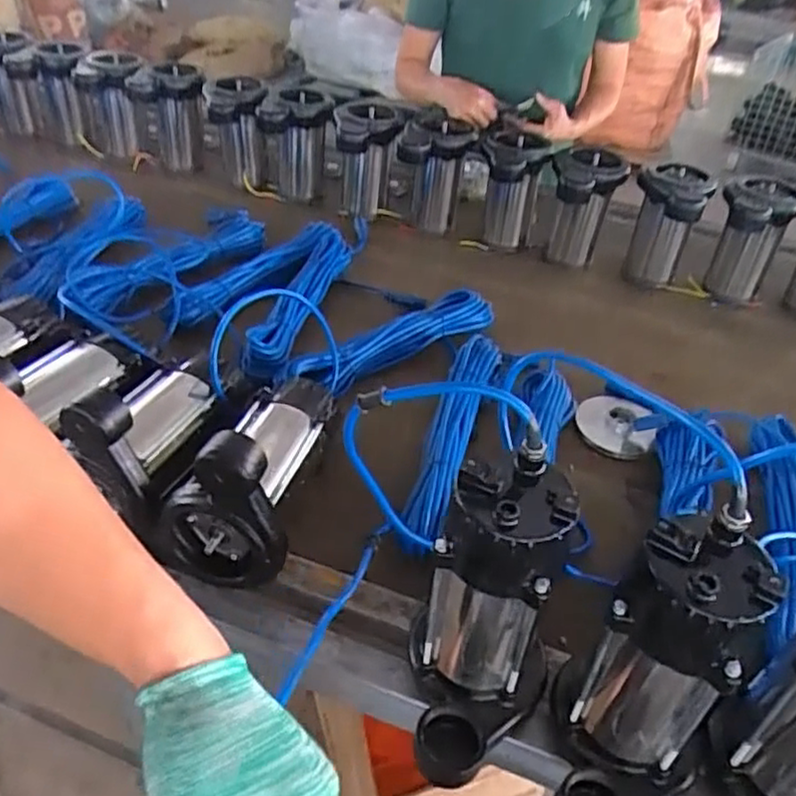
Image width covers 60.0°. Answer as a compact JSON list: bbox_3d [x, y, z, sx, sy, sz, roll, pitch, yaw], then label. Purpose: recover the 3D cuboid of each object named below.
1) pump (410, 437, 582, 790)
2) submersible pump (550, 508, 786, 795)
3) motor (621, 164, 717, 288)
[{"bbox_3d":[0.067,0.173,0.523,0.099,0.233,0.142,13,40,9],"label":"pump"},{"bbox_3d":[0.171,0.212,0.496,0.144,0.242,0.112,-30,51,-35],"label":"submersible pump"},{"bbox_3d":[0.442,-0.285,1.154,0.120,0.178,0.118,20,42,17],"label":"motor"}]

